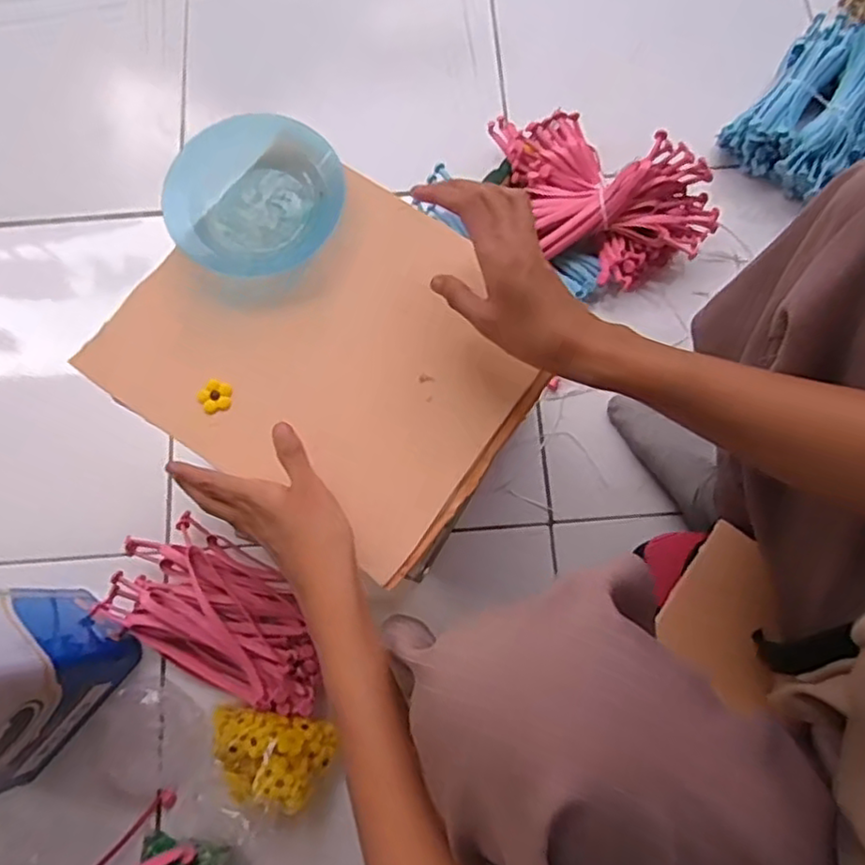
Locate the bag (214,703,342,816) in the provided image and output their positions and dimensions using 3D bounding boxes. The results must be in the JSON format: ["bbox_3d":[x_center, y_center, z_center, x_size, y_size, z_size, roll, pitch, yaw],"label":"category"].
[{"bbox_3d":[-0.150,0.295,0.595,0.118,0.032,0.076,8,78,7],"label":"bag"}]

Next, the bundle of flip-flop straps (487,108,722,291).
[{"bbox_3d":[0.168,-0.267,0.702,0.262,0.092,0.136,38,79,10],"label":"bundle of flip-flop straps"}]

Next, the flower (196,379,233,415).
[{"bbox_3d":[-0.153,-0.025,0.463,0.024,0.007,0.024,0,75,1],"label":"flower"}]

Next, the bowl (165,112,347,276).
[{"bbox_3d":[-0.128,-0.175,0.481,0.127,0.036,0.115,-42,78,-9],"label":"bowl"}]

